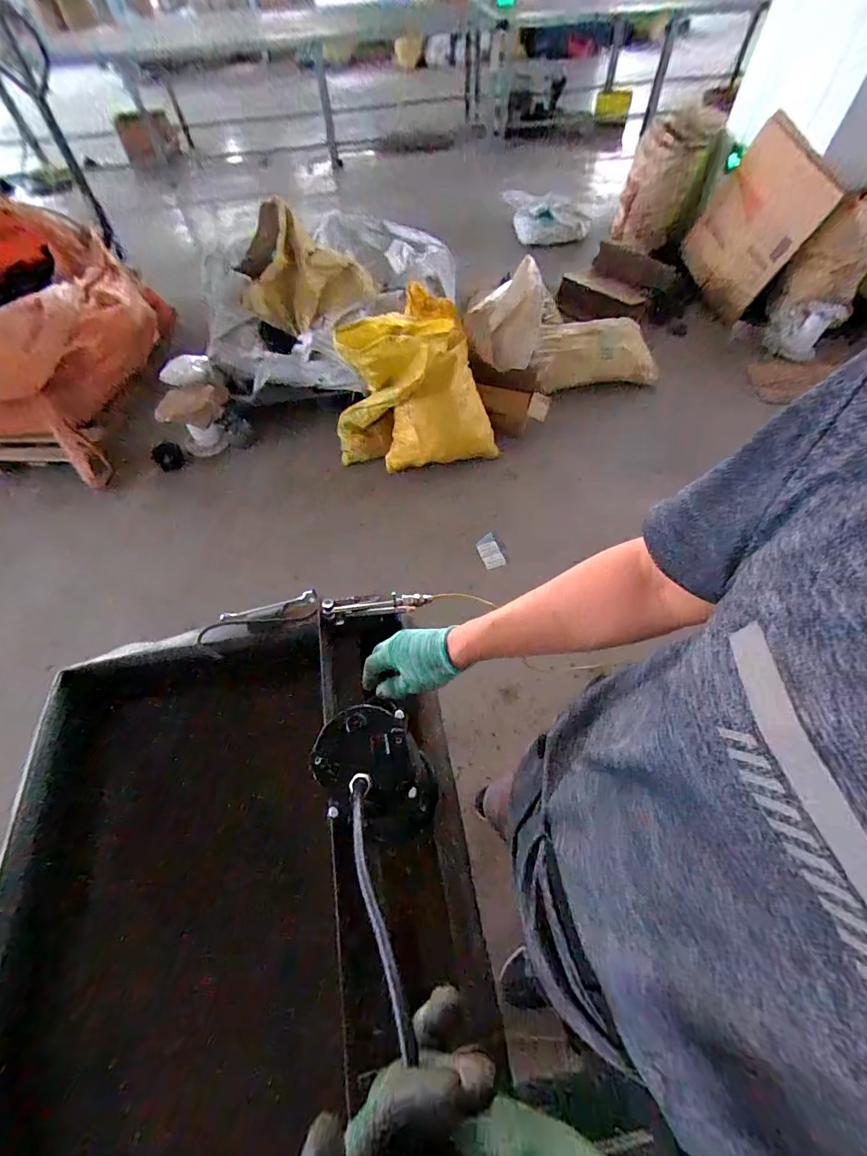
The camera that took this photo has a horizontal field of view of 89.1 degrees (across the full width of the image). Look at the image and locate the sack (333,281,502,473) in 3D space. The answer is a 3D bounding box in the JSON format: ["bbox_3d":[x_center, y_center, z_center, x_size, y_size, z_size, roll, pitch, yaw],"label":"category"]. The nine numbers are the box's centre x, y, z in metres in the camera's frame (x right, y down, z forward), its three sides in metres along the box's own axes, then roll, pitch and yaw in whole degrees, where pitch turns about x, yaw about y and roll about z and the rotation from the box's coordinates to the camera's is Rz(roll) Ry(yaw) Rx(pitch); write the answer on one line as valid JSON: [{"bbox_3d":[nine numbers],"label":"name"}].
[{"bbox_3d":[-0.080,-0.752,1.807,0.656,0.618,0.312,-21,59,-11],"label":"sack"}]

